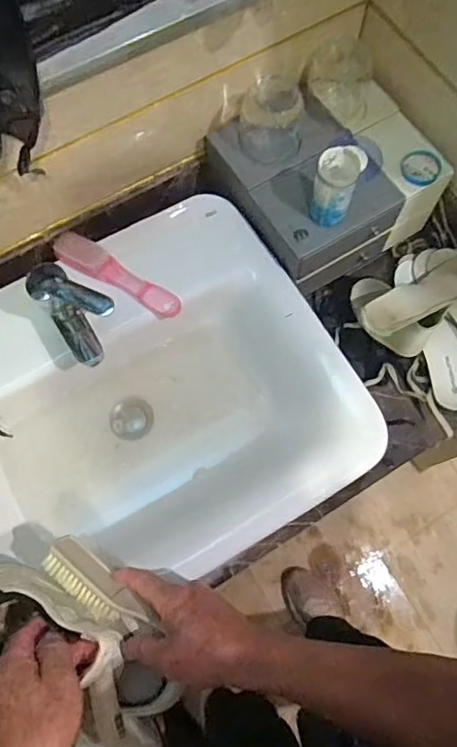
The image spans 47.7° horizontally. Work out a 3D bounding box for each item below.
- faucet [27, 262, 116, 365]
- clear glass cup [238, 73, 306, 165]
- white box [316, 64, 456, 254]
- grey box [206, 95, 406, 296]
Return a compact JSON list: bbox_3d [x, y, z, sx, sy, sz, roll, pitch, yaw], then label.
[{"bbox_3d":[-0.175,-0.066,0.619,0.070,0.103,0.111,-37,75,-10],"label":"faucet"},{"bbox_3d":[0.057,-0.335,0.677,0.080,0.076,0.089,6,72,3],"label":"clear glass cup"},{"bbox_3d":[0.220,-0.318,0.760,0.091,0.118,0.223,-29,74,-8],"label":"white box"},{"bbox_3d":[0.105,-0.257,0.763,0.183,0.133,0.243,-31,74,-8],"label":"grey box"}]

